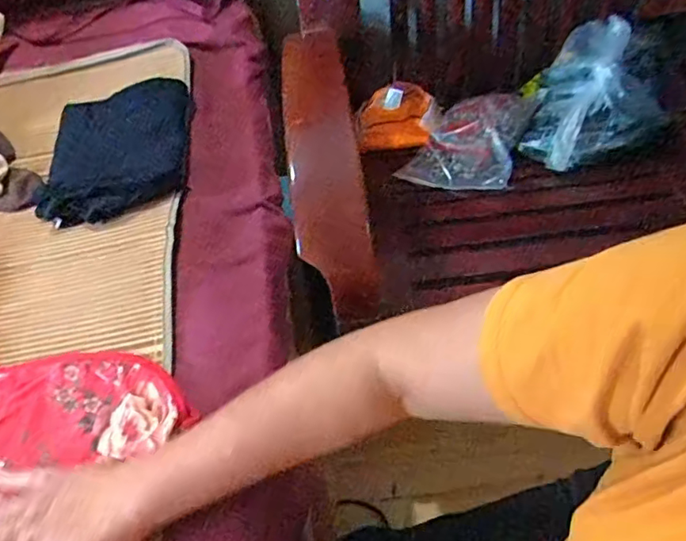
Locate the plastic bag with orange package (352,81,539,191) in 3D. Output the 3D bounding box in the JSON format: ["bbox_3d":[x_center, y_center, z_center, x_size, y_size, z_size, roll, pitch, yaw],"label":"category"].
[{"bbox_3d":[0.159,-0.228,0.906,0.261,0.078,0.182,20,57,19],"label":"plastic bag with orange package"}]

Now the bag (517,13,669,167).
[{"bbox_3d":[0.360,-0.270,0.837,0.164,0.142,0.201,-19,54,-10],"label":"bag"}]

